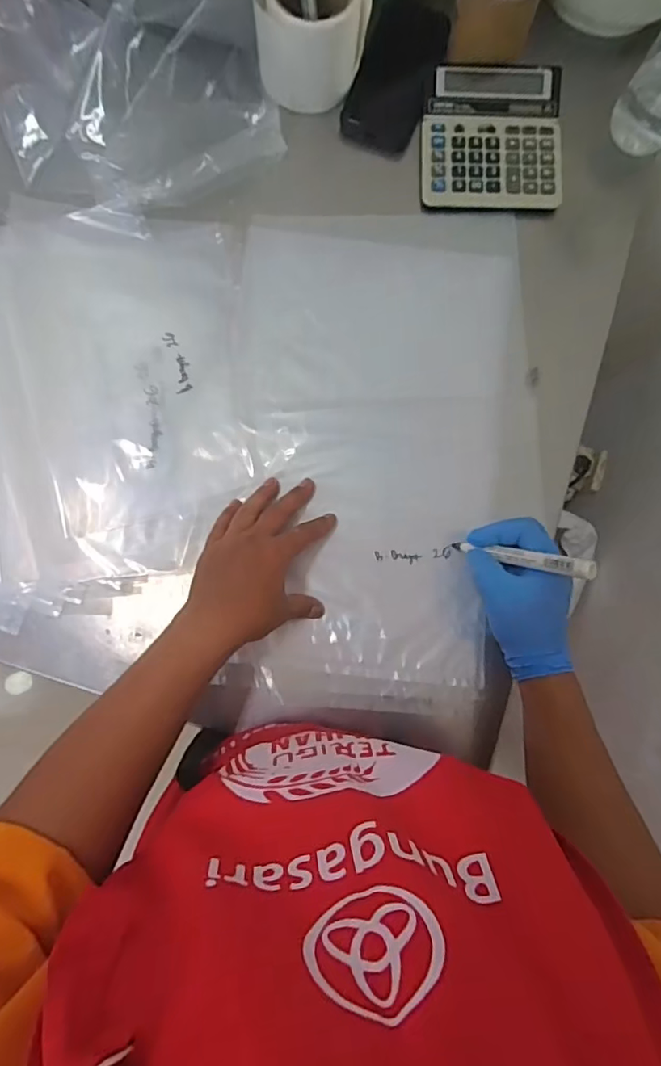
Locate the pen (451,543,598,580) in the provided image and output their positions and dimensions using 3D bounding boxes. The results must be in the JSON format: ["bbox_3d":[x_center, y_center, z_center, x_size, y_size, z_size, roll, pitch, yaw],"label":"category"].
[{"bbox_3d":[0.162,0.020,0.467,0.013,0.143,0.014,25,82,-37],"label":"pen"}]

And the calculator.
[{"bbox_3d":[0.174,-0.428,0.579,0.146,0.031,0.158,2,84,-2],"label":"calculator"}]

